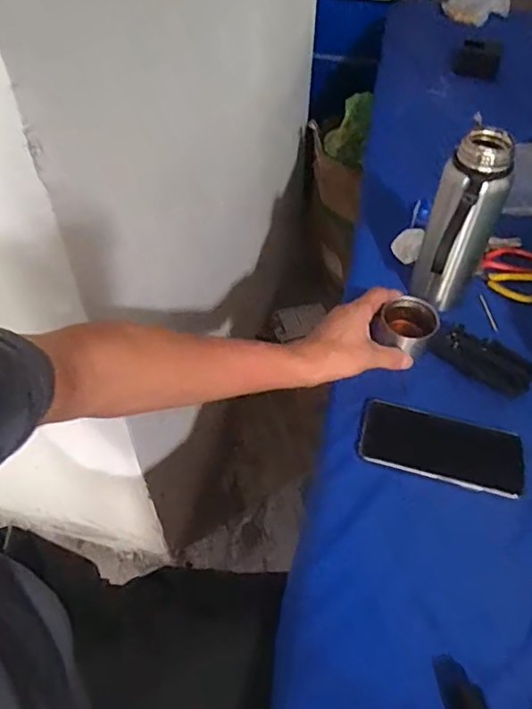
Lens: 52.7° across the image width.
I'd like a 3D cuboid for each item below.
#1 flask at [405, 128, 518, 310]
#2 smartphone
[{"bbox_3d":[0.227,-0.146,0.634,0.074,0.211,0.064,20,53,17],"label":"flask"},{"bbox_3d":[0.183,0.096,0.566,0.165,0.012,0.080,14,50,10],"label":"smartphone"}]

